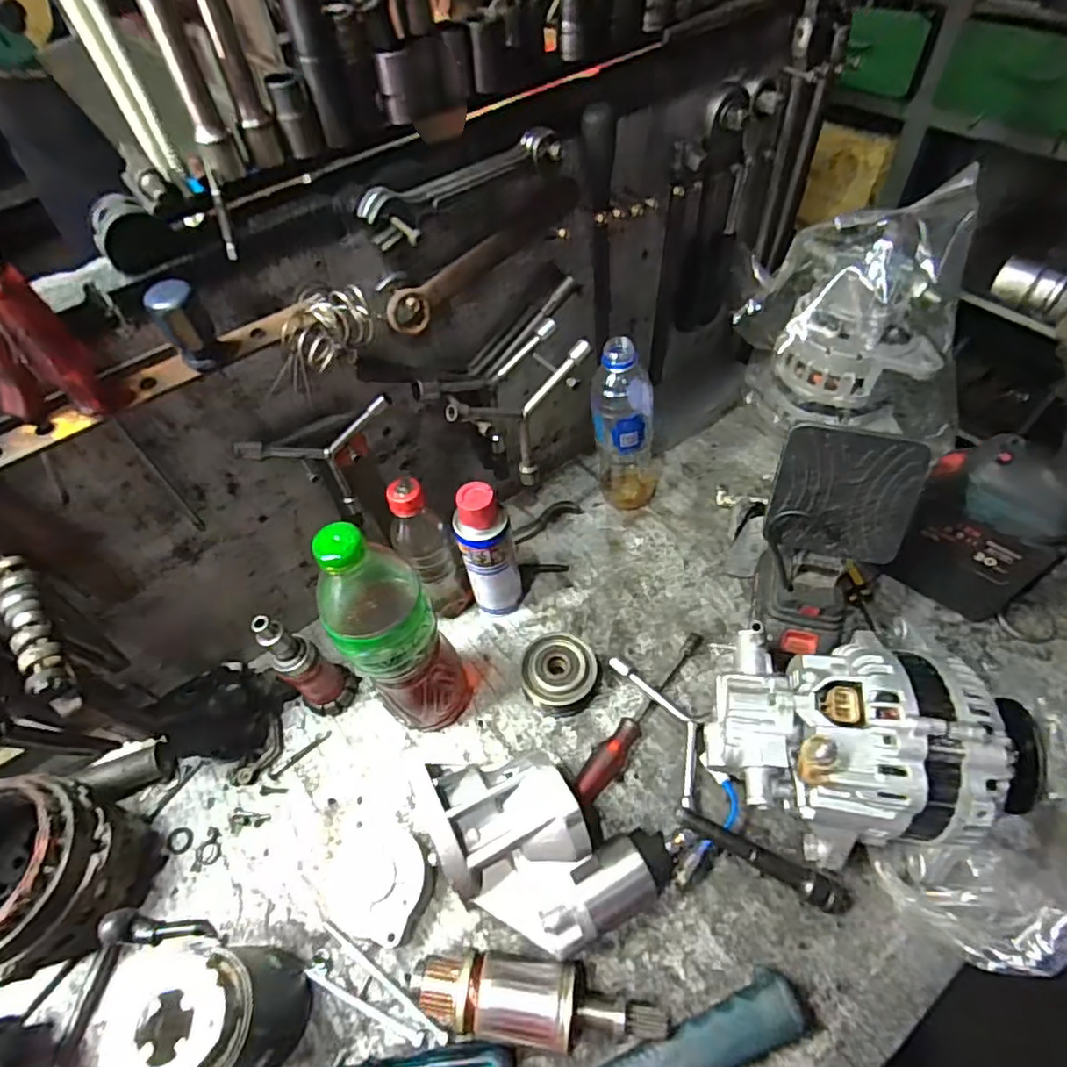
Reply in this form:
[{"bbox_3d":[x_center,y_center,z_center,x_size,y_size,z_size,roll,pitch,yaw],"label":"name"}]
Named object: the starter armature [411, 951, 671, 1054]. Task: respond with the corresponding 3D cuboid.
[{"bbox_3d":[0.003,0.333,0.432,0.175,0.055,0.049,3,53,7],"label":"starter armature"}]

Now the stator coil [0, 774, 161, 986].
[{"bbox_3d":[-0.391,0.268,0.478,0.127,0.122,0.130,6,53,10],"label":"stator coil"}]

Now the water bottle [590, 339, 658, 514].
[{"bbox_3d":[0.101,-0.112,0.651,0.071,0.212,0.073,6,53,10],"label":"water bottle"}]

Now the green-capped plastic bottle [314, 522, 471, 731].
[{"bbox_3d":[-0.107,0.086,0.490,0.079,0.272,0.064,-22,54,-12],"label":"green-capped plastic bottle"}]

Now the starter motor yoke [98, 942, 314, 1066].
[{"bbox_3d":[-0.218,0.332,0.418,0.080,0.122,0.079,-2,52,3],"label":"starter motor yoke"}]

